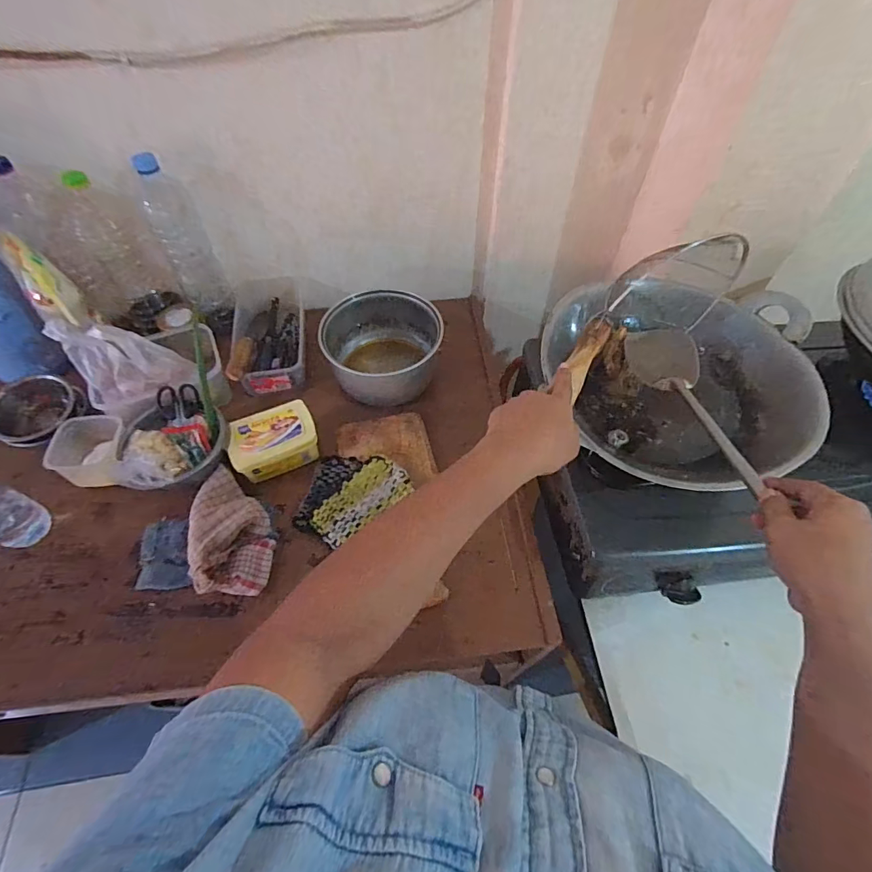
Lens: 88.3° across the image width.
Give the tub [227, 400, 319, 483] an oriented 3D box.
[{"bbox_3d":[-0.259,0.007,0.719,0.130,0.056,0.101,-24,60,-16],"label":"tub"}]

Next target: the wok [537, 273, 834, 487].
[{"bbox_3d":[0.315,-0.072,0.612,0.342,0.101,0.297,5,56,3],"label":"wok"}]

